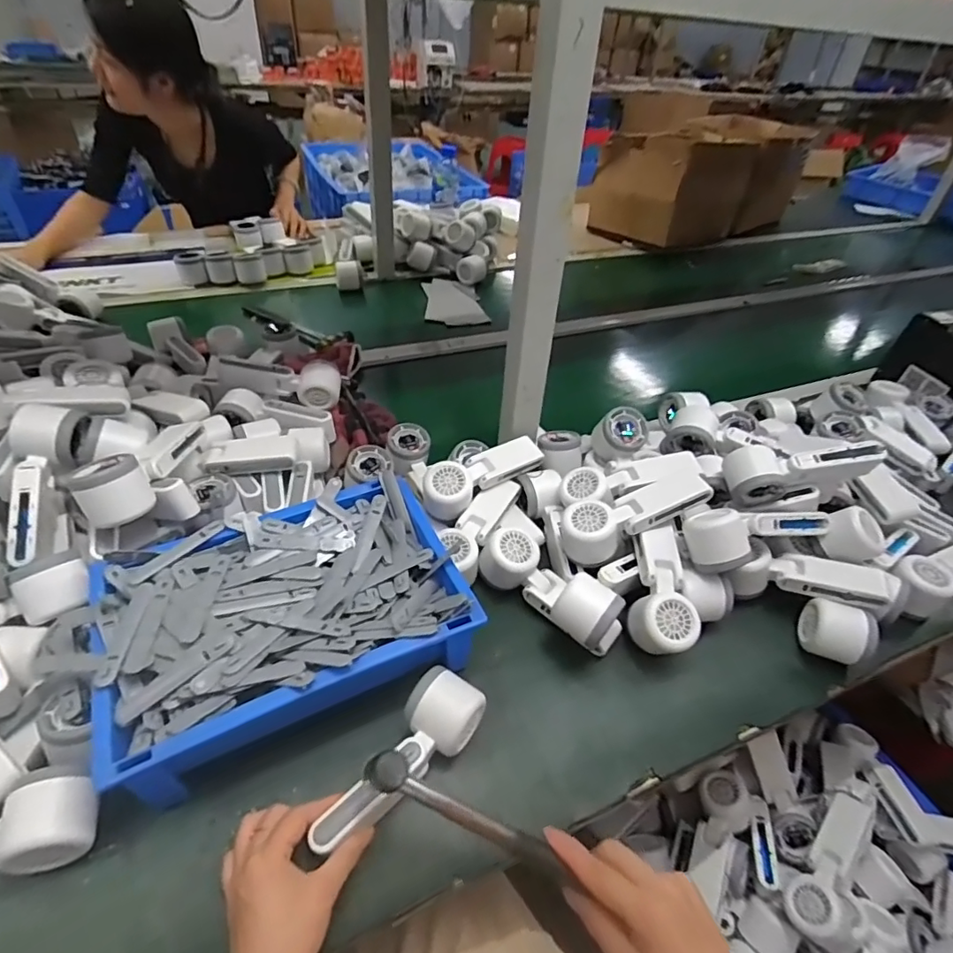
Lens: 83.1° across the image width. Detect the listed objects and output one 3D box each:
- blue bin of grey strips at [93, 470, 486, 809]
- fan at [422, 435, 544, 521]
[{"bbox_3d":[-0.172,0.136,0.502,0.304,0.086,0.223,-16,46,-22],"label":"blue bin of grey strips"},{"bbox_3d":[0.008,-0.006,0.651,0.163,0.052,0.056,-25,50,-29],"label":"fan"}]

